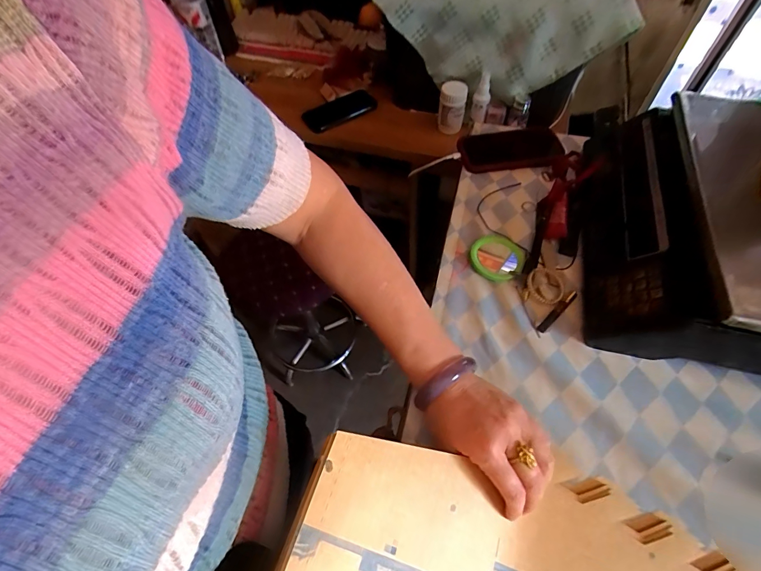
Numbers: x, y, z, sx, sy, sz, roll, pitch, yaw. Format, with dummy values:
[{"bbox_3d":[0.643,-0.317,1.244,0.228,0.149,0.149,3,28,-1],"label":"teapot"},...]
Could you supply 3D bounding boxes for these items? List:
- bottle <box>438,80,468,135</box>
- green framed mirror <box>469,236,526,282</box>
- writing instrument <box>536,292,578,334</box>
[{"bbox_3d":[0.150,-0.372,0.803,0.054,0.082,0.058,6,57,7],"label":"bottle"},{"bbox_3d":[0.150,-0.037,0.487,0.070,0.011,0.063,-39,64,-22],"label":"green framed mirror"},{"bbox_3d":[0.206,0.030,0.443,0.072,0.005,0.009,-38,64,-22],"label":"writing instrument"}]

